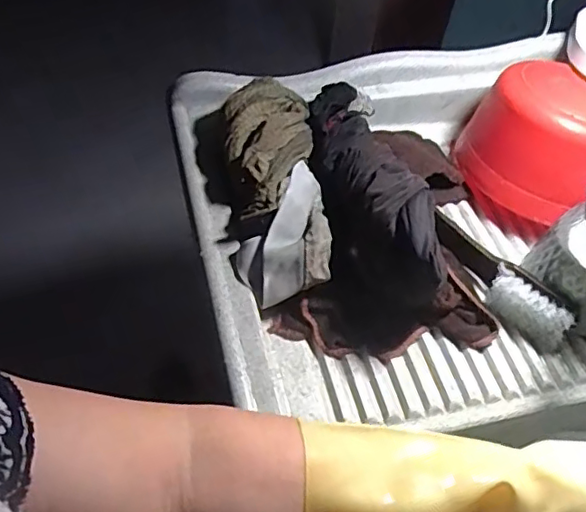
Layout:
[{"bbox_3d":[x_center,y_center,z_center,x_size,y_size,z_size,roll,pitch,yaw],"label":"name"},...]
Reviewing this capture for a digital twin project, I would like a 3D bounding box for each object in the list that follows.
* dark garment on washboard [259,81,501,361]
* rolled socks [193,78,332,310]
[{"bbox_3d":[0.083,-0.057,0.535,0.160,0.107,0.249,11,53,4],"label":"dark garment on washboard"},{"bbox_3d":[-0.029,-0.072,0.523,0.106,0.054,0.237,-4,53,-7],"label":"rolled socks"}]

